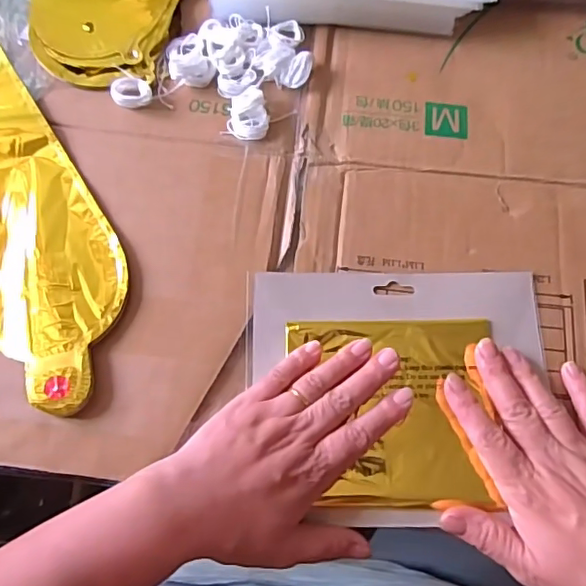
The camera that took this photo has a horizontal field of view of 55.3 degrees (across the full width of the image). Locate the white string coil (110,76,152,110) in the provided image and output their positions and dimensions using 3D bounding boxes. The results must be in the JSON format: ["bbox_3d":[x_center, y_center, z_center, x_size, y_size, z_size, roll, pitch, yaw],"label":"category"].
[{"bbox_3d":[-0.126,-0.157,0.437,0.030,0.013,0.025,-12,69,-5],"label":"white string coil"}]

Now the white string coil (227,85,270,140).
[{"bbox_3d":[-0.035,-0.139,0.428,0.031,0.014,0.040,-4,69,-2],"label":"white string coil"}]

